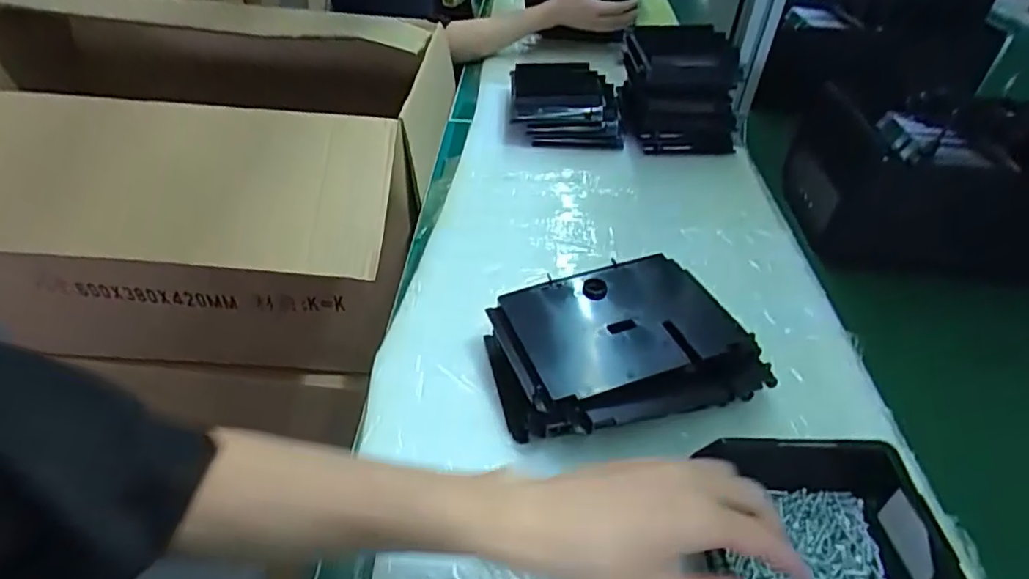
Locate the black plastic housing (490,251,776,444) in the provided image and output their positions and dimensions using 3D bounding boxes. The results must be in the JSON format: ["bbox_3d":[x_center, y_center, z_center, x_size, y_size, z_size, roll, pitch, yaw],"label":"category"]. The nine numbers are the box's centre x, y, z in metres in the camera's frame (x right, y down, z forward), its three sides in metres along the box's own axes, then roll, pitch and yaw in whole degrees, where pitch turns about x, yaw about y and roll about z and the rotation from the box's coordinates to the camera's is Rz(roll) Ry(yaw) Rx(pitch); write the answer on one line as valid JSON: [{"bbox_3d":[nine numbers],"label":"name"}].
[{"bbox_3d":[0.086,0.048,0.494,0.214,0.056,0.144,-13,43,-15],"label":"black plastic housing"}]

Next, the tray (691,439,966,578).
[{"bbox_3d":[0.185,0.159,0.360,0.125,0.059,0.123,0,41,0],"label":"tray"}]

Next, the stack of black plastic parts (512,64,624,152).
[{"bbox_3d":[0.071,-0.272,0.859,0.152,0.061,0.177,-1,41,-1],"label":"stack of black plastic parts"}]

